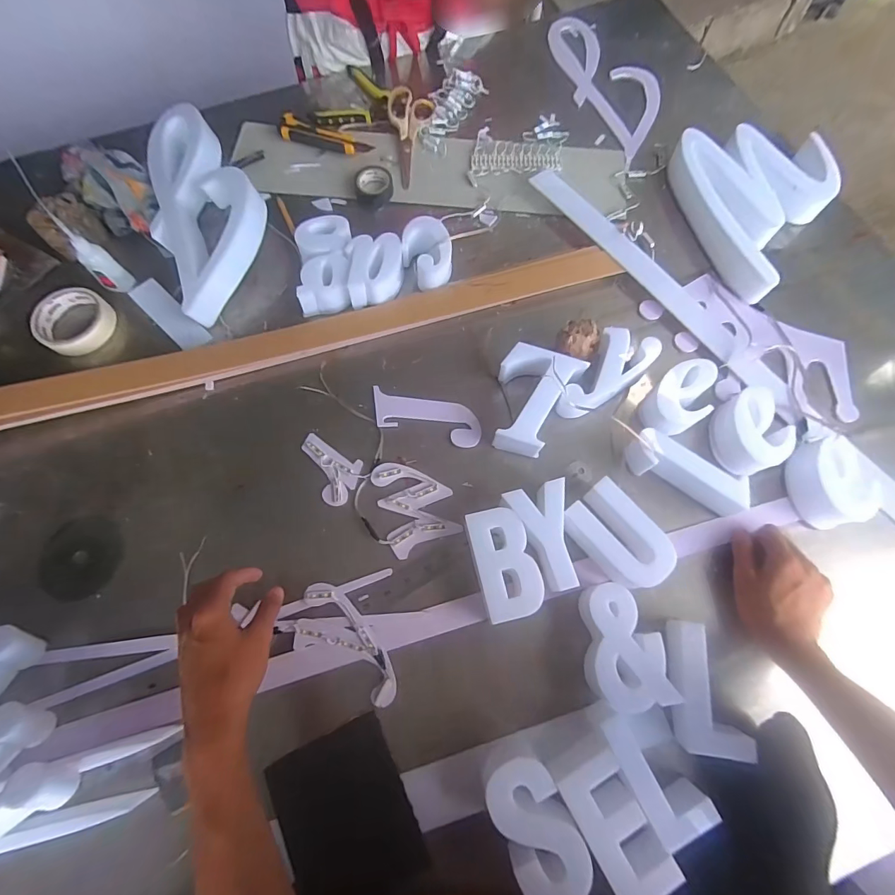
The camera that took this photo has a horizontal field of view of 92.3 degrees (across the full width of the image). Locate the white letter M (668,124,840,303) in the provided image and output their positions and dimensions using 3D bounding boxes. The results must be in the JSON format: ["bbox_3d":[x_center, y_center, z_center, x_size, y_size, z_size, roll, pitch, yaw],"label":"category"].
[{"bbox_3d":[0.458,-0.340,0.602,0.207,0.043,0.259,-14,70,-5],"label":"white letter M"}]

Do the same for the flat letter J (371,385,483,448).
[{"bbox_3d":[-0.027,-0.038,0.525,0.139,0.004,0.053,14,70,5],"label":"flat letter J"}]

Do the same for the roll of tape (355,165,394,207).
[{"bbox_3d":[-0.109,-0.387,0.641,0.056,0.027,0.057,0,70,0],"label":"roll of tape"}]

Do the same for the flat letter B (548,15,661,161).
[{"bbox_3d":[0.274,-0.626,0.729,0.144,0.013,0.339,-17,71,-6],"label":"flat letter B"}]

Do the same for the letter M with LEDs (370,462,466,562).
[{"bbox_3d":[-0.036,0.061,0.487,0.079,0.009,0.104,-17,71,-6],"label":"letter M with LEDs"}]

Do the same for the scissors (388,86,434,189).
[{"bbox_3d":[-0.061,-0.487,0.667,0.070,0.018,0.187,3,70,1],"label":"scissors"}]

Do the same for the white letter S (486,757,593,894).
[{"bbox_3d":[0.077,0.331,0.379,0.062,0.037,0.108,-25,72,-9],"label":"white letter S"}]

